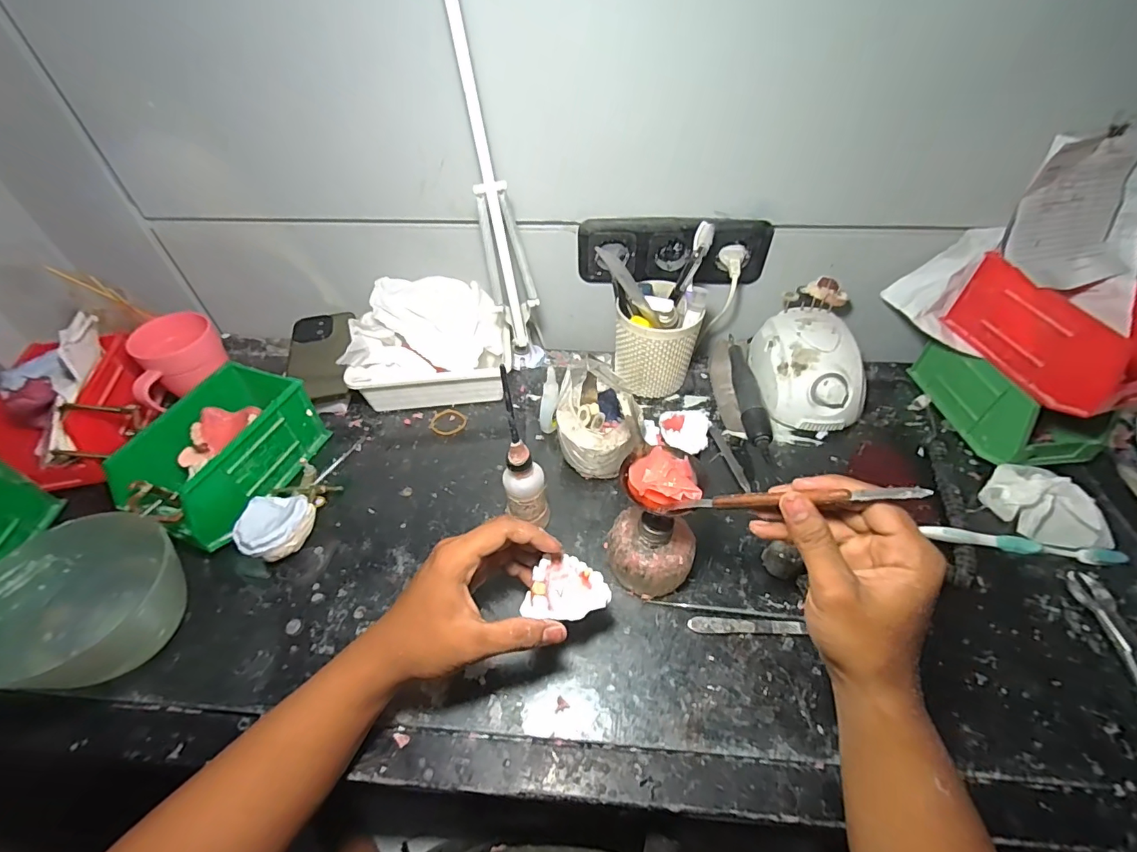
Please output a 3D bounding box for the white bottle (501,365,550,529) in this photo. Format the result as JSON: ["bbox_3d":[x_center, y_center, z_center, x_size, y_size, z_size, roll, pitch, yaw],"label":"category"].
[{"bbox_3d":[-0.042,0.035,0.427,0.041,0.181,0.035,-5,50,-3],"label":"white bottle"}]

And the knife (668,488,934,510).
[{"bbox_3d":[0.146,0.050,0.334,0.163,0.012,0.012,-9,46,33],"label":"knife"}]

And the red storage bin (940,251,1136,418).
[{"bbox_3d":[0.491,-0.095,0.480,0.096,0.083,0.173,-15,50,-12],"label":"red storage bin"}]

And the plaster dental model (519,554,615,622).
[{"bbox_3d":[-0.002,0.123,0.375,0.065,0.025,0.048,-7,53,-3],"label":"plaster dental model"}]

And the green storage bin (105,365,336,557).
[{"bbox_3d":[-0.347,0.028,0.498,0.101,0.084,0.172,17,52,16],"label":"green storage bin"}]

